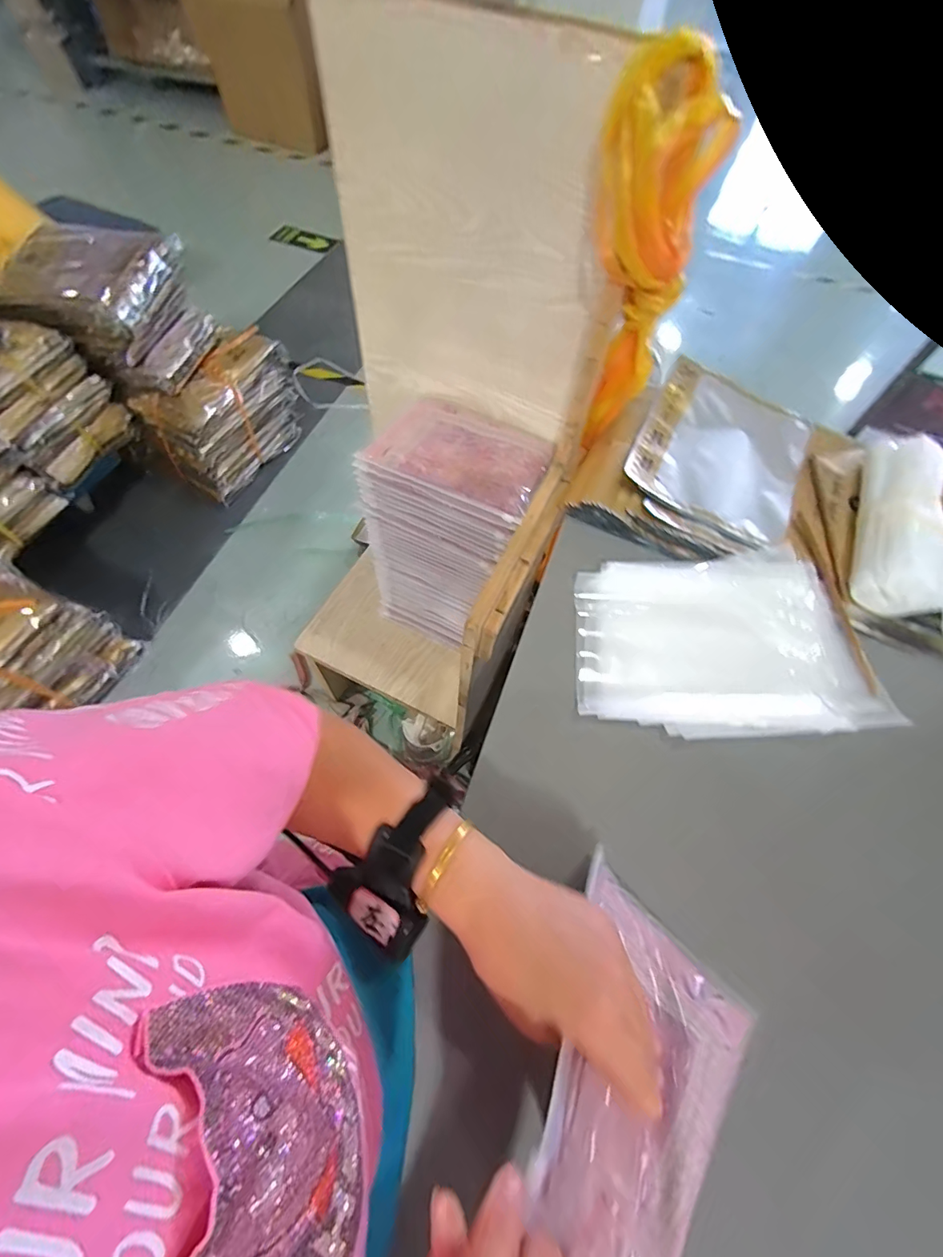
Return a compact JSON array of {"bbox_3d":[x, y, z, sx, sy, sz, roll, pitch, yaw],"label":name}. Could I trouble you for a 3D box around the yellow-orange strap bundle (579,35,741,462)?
[{"bbox_3d":[0.142,-0.305,0.461,0.100,0.327,0.098,20,64,7],"label":"yellow-orange strap bundle"}]

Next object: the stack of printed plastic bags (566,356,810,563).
[{"bbox_3d":[0.294,-0.207,0.597,0.230,0.044,0.301,32,66,13],"label":"stack of printed plastic bags"}]

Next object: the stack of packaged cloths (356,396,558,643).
[{"bbox_3d":[-0.029,-0.147,0.780,0.226,0.385,0.168,18,63,6],"label":"stack of packaged cloths"}]

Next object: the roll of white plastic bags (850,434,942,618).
[{"bbox_3d":[0.484,-0.126,0.540,0.079,0.069,0.236,21,64,8],"label":"roll of white plastic bags"}]

